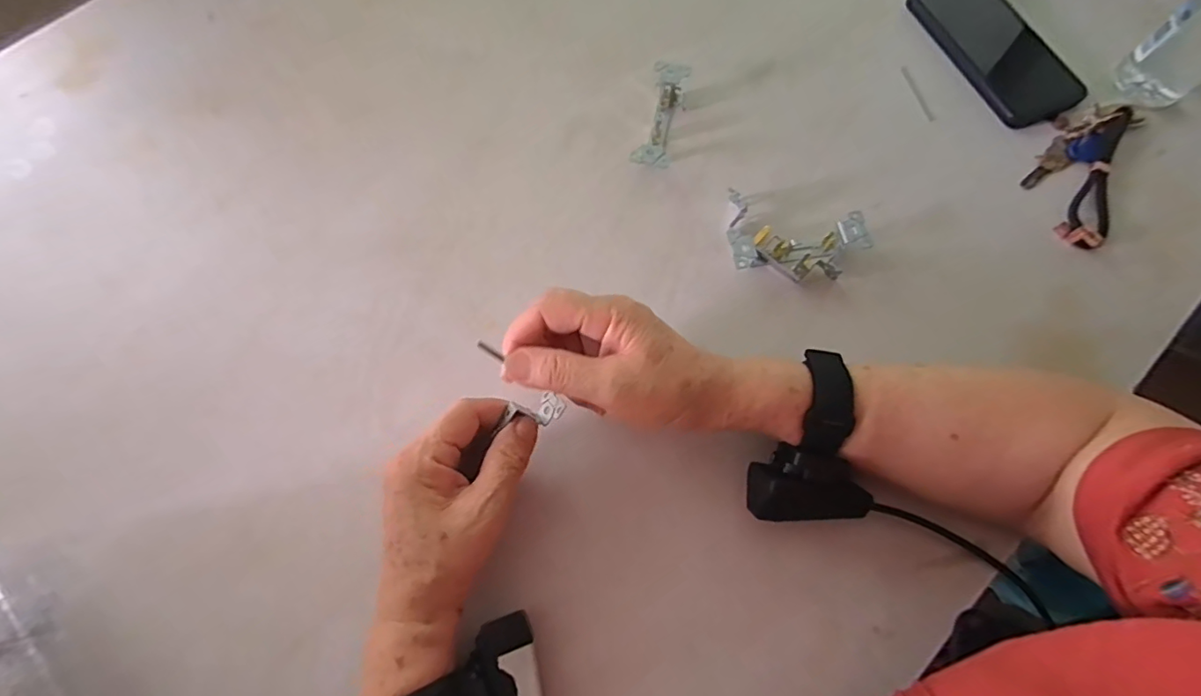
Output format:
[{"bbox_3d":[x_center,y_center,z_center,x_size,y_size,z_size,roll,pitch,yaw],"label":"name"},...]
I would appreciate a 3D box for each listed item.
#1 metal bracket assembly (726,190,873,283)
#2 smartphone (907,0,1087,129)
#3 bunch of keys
[{"bbox_3d":[0.151,-0.084,0.419,0.104,0.027,0.072,12,72,5],"label":"metal bracket assembly"},{"bbox_3d":[0.355,-0.275,0.483,0.085,0.009,0.165,-25,72,-7],"label":"smartphone"},{"bbox_3d":[0.397,-0.150,0.442,0.065,0.017,0.143,28,74,10],"label":"bunch of keys"}]

